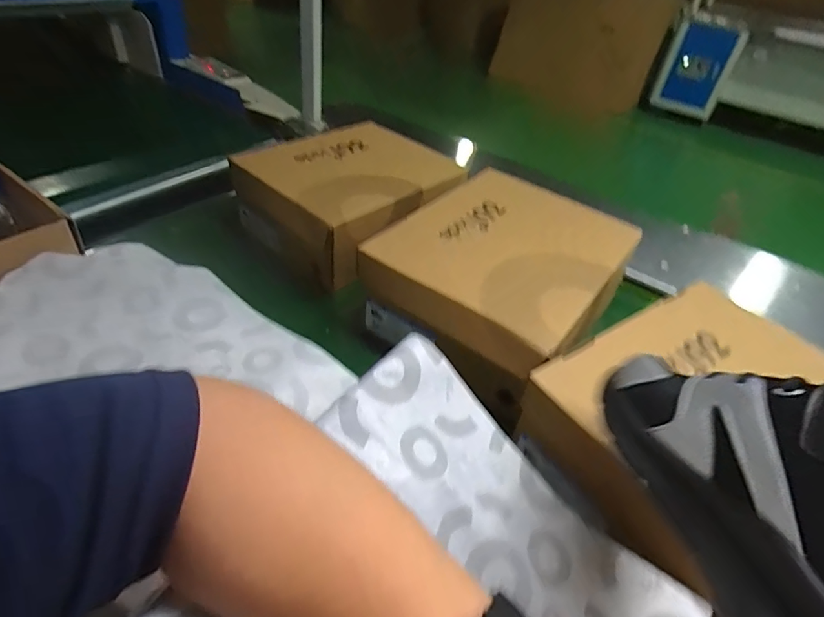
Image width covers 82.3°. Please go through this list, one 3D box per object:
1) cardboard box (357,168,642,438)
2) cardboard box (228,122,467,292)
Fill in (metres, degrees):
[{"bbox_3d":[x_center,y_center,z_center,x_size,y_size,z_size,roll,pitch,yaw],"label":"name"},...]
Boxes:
[{"bbox_3d":[0.112,-0.041,0.599,0.248,0.115,0.312,27,44,23],"label":"cardboard box"},{"bbox_3d":[-0.090,-0.171,0.723,0.245,0.111,0.271,34,47,29],"label":"cardboard box"}]

